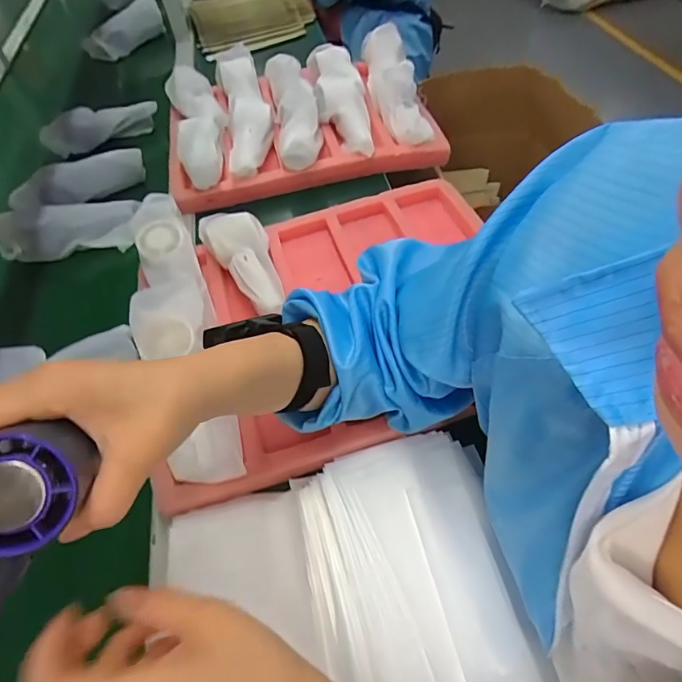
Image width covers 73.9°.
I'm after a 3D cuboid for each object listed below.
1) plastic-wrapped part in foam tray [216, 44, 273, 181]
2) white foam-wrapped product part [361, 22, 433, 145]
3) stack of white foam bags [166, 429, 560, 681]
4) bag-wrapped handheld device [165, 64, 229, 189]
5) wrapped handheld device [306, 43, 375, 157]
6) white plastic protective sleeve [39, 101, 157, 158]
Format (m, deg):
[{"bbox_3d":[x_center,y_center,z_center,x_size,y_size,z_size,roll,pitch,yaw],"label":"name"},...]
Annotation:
[{"bbox_3d":[-0.160,-0.396,0.752,0.080,0.037,0.330,-11,54,-4],"label":"plastic-wrapped part in foam tray"},{"bbox_3d":[0.088,-0.445,0.779,0.081,0.065,0.322,-7,54,-1],"label":"white foam-wrapped product part"},{"bbox_3d":[-0.001,0.215,0.345,0.300,0.032,0.245,-17,54,-8],"label":"stack of white foam bags"},{"bbox_3d":[-0.232,-0.353,0.750,0.087,0.062,0.328,-17,54,-8],"label":"bag-wrapped handheld device"},{"bbox_3d":[-0.002,-0.411,0.765,0.083,0.071,0.301,-9,54,-3],"label":"wrapped handheld device"},{"bbox_3d":[-0.436,-0.388,0.822,0.206,0.053,0.060,-14,54,-6],"label":"white plastic protective sleeve"}]

